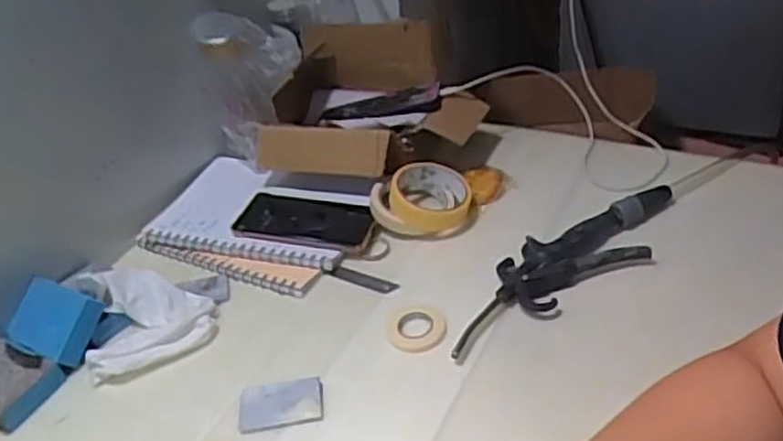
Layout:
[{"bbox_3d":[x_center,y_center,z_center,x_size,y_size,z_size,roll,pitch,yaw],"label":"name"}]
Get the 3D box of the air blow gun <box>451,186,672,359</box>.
[{"bbox_3d":[0.173,0.043,0.722,0.294,0.038,0.086,-20,40,-16],"label":"air blow gun"}]

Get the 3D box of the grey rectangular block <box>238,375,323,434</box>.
[{"bbox_3d":[-0.098,0.159,0.639,0.074,0.009,0.043,-8,38,0],"label":"grey rectangular block"}]

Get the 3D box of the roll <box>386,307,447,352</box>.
[{"bbox_3d":[0.024,0.102,0.691,0.056,0.008,0.055,-5,38,4],"label":"roll"}]

